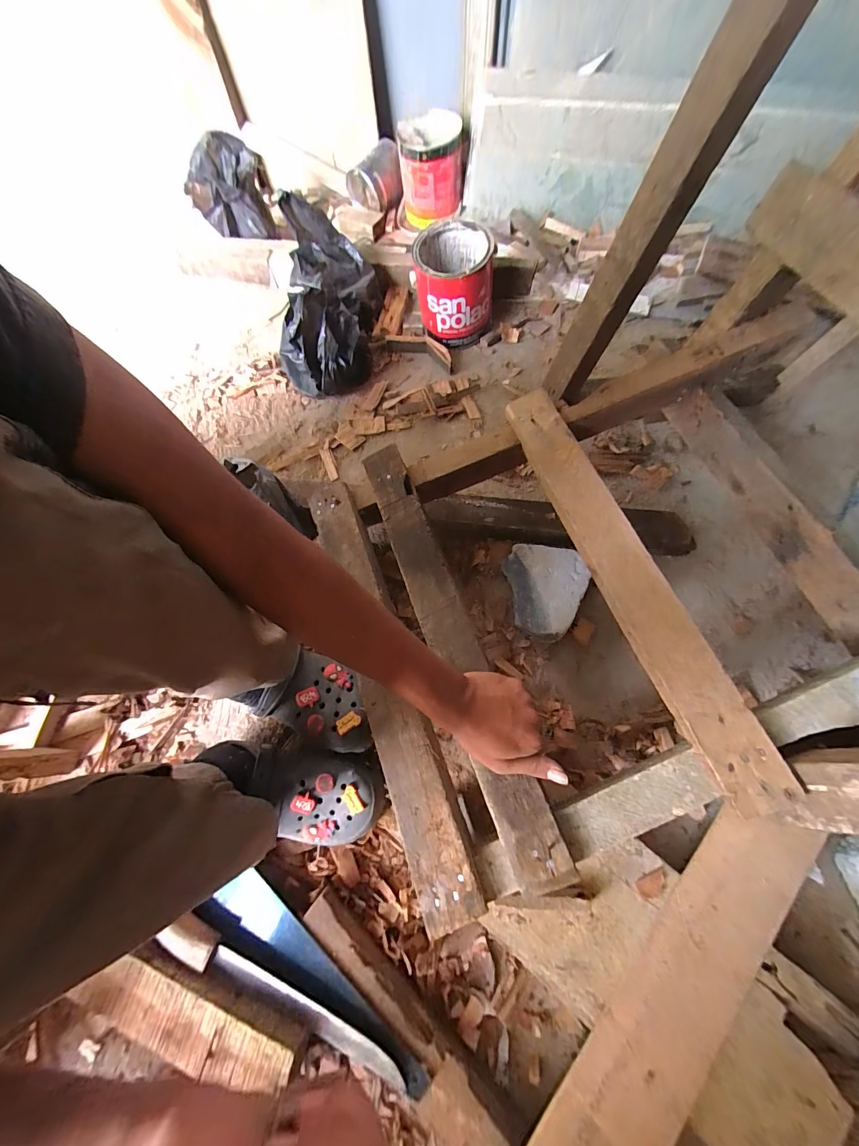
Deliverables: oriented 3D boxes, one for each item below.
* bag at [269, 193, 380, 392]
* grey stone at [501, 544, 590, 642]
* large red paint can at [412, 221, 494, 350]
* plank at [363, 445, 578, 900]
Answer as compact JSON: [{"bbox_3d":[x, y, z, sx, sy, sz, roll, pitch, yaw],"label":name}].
[{"bbox_3d":[-0.207,-0.527,0.756,0.171,0.178,0.332,2,68,4],"label":"bag"},{"bbox_3d":[0.183,0.028,0.575,0.109,0.070,0.146,-9,68,-1],"label":"grey stone"},{"bbox_3d":[0.052,-0.594,0.782,0.156,0.164,0.167,2,68,4],"label":"large red paint can"},{"bbox_3d":[0.019,0.065,0.454,0.059,0.024,0.542,-19,68,-5],"label":"plank"}]

